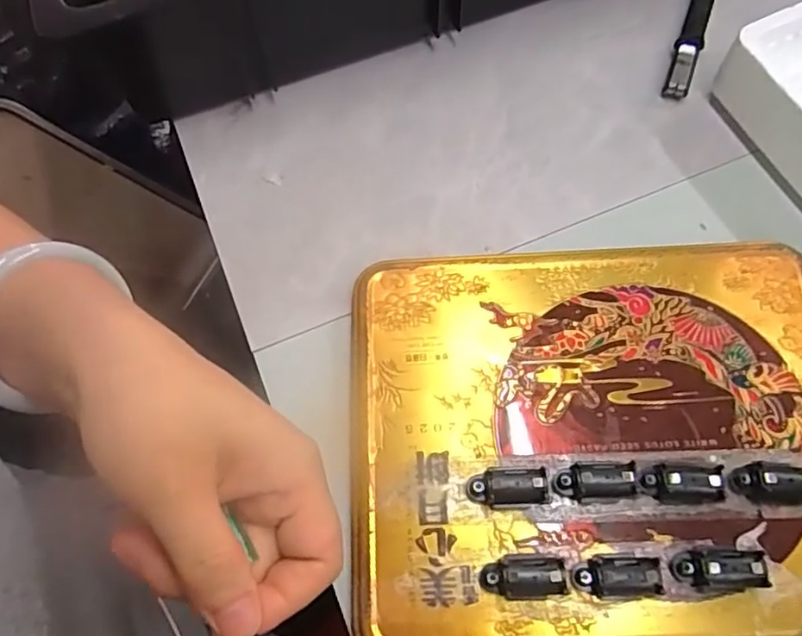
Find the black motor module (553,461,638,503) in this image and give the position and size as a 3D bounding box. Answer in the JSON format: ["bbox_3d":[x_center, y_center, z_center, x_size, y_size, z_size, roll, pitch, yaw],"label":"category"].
[{"bbox_3d":[0.086,0.073,0.271,0.034,0.014,0.015,-3,66,2],"label":"black motor module"}]

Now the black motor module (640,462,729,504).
[{"bbox_3d":[0.123,0.072,0.268,0.033,0.014,0.014,2,66,17],"label":"black motor module"}]

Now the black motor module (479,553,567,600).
[{"bbox_3d":[0.052,0.109,0.258,0.034,0.011,0.018,-3,66,2],"label":"black motor module"}]

